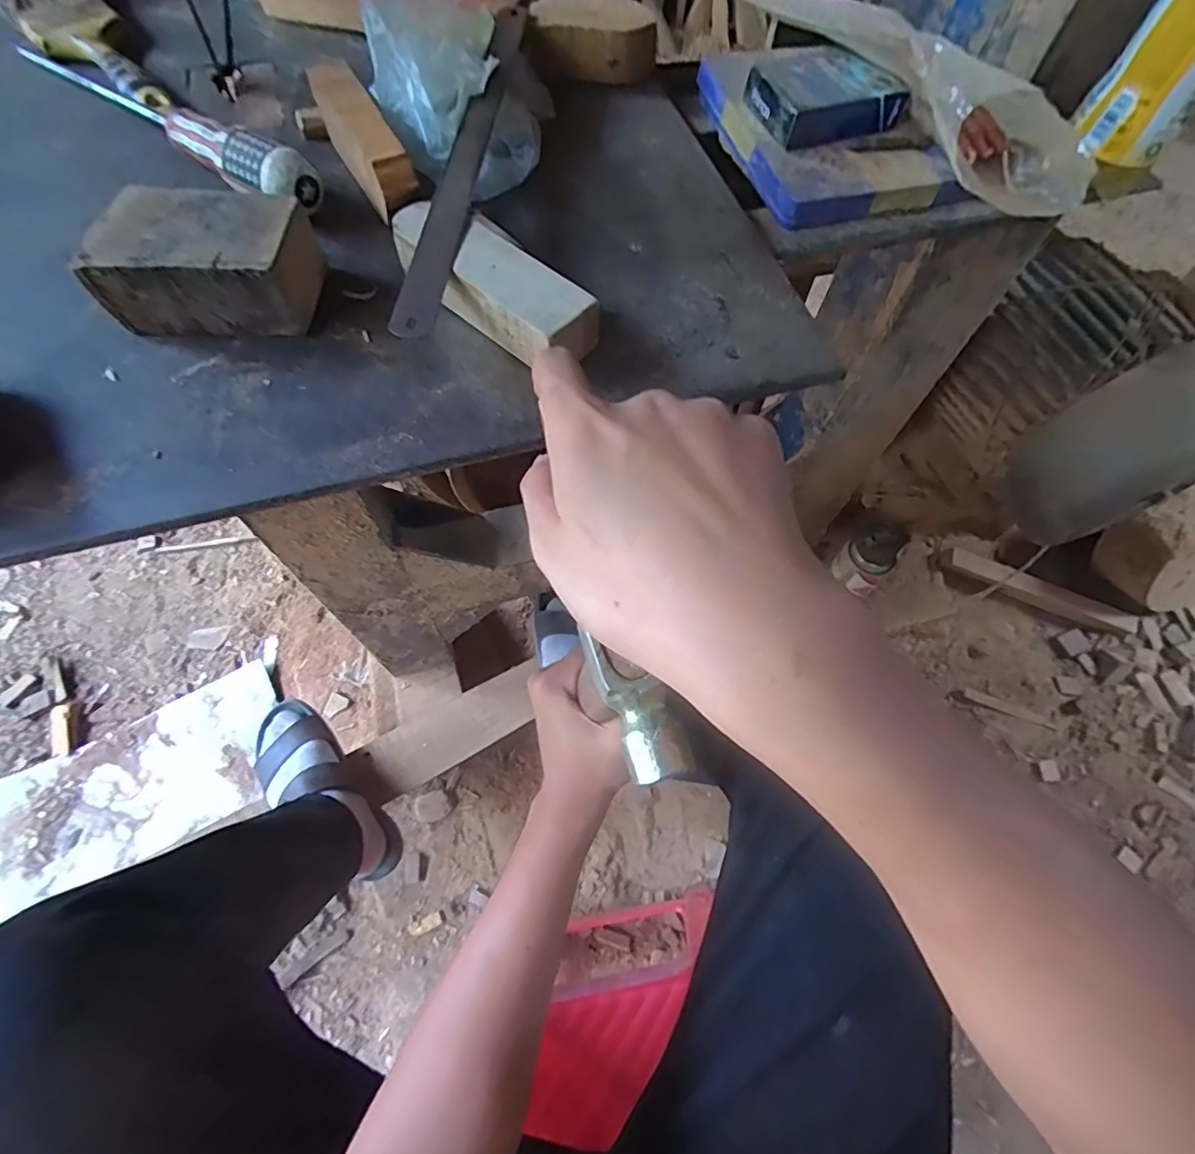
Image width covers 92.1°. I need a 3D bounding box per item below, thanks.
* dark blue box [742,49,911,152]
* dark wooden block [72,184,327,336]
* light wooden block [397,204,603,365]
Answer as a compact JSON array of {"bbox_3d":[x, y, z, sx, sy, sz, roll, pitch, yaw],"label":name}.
[{"bbox_3d":[0.148,-0.313,0.378,0.086,0.024,0.059,-20,67,-12],"label":"dark blue box"},{"bbox_3d":[-0.201,-0.163,0.297,0.095,0.039,0.064,4,64,-1],"label":"dark wooden block"},{"bbox_3d":[-0.058,-0.153,0.304,0.123,0.032,0.040,38,68,15],"label":"light wooden block"}]

